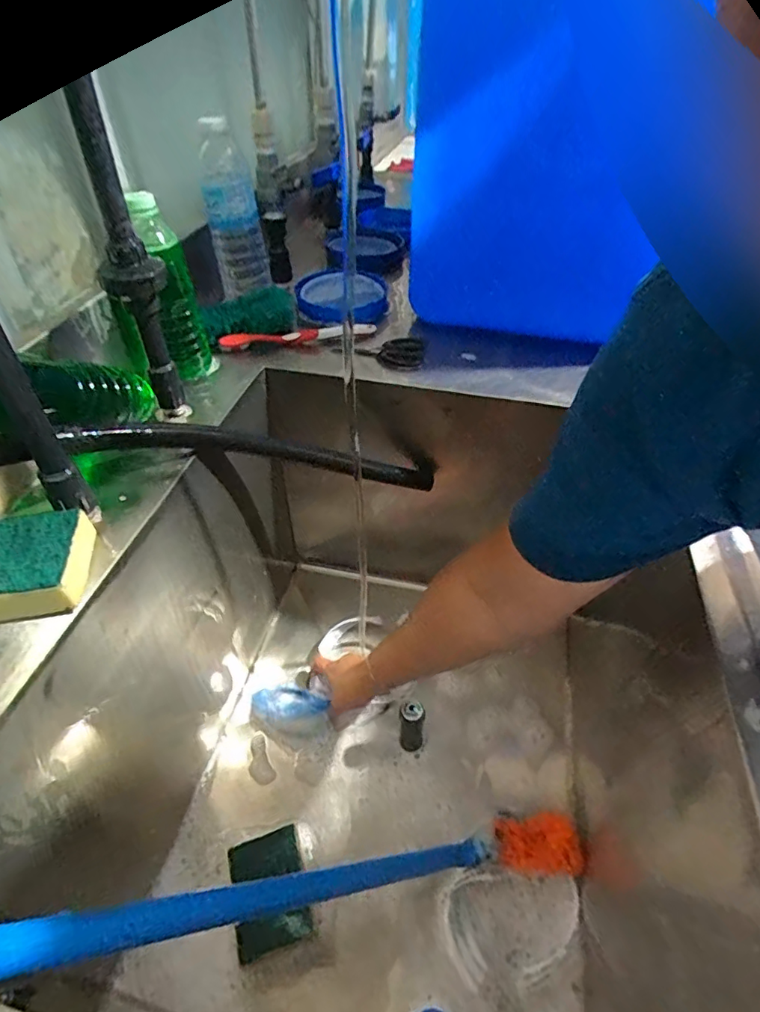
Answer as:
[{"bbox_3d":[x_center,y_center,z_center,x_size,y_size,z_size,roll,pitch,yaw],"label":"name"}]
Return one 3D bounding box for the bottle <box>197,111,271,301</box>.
[{"bbox_3d":[-0.171,-0.342,0.618,0.057,0.180,0.076,-8,45,-7],"label":"bottle"}]

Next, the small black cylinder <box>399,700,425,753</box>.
[{"bbox_3d":[0.036,0.257,0.603,0.027,0.098,0.020,6,45,7],"label":"small black cylinder"}]

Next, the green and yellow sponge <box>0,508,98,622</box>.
[{"bbox_3d":[-0.259,0.046,0.367,0.108,0.032,0.080,-13,46,-12],"label":"green and yellow sponge"}]

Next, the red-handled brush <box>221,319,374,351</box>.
[{"bbox_3d":[-0.094,-0.204,0.620,0.184,0.020,0.022,-13,46,-12],"label":"red-handled brush"}]

